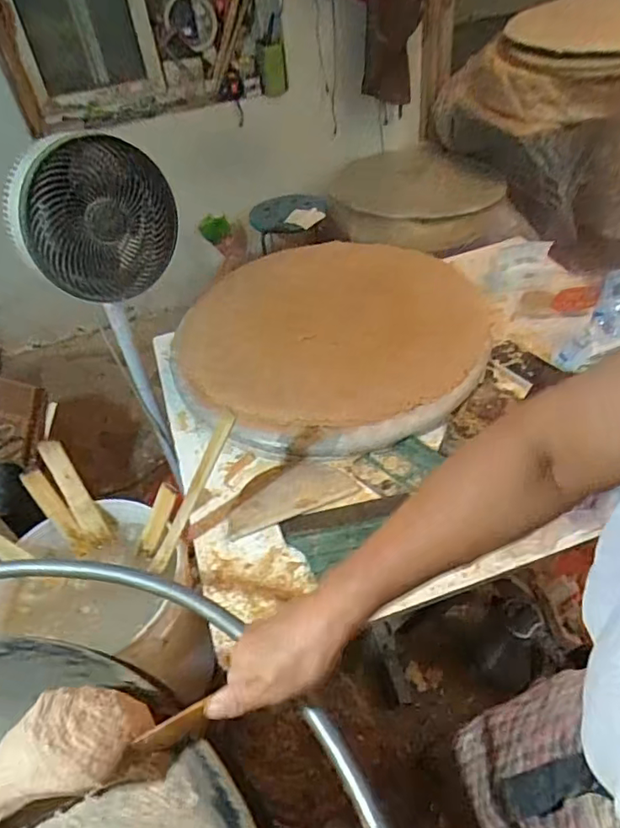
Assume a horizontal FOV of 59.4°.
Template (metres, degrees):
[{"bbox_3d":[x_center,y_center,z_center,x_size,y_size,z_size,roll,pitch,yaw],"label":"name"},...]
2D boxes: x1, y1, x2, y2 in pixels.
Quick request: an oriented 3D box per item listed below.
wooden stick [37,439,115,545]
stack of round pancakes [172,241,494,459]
[{"bbox_3d":[-0.371,0.126,0.865,0.039,0.186,0.019,-31,15,-23],"label":"wooden stick"},{"bbox_3d":[0.044,-0.172,1.105,0.625,0.062,0.591,-1,44,7],"label":"stack of round pancakes"}]

